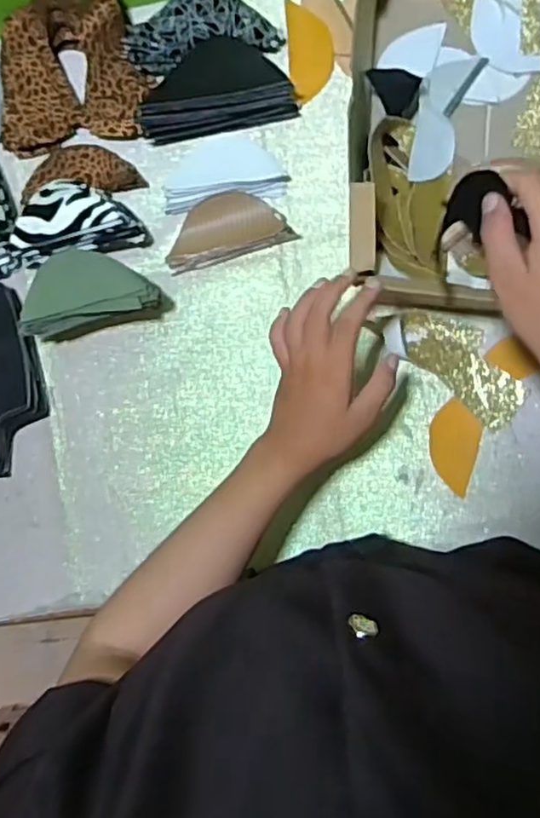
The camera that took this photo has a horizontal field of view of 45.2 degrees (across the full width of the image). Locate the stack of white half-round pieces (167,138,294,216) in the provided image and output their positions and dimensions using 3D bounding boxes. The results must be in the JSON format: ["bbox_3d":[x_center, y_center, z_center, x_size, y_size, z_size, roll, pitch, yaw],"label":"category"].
[{"bbox_3d":[-0.047,-0.233,0.636,0.118,0.020,0.068,-10,85,6],"label":"stack of white half-round pieces"}]

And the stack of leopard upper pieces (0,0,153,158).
[{"bbox_3d":[-0.203,-0.338,0.641,0.155,0.038,0.139,-5,86,7],"label":"stack of leopard upper pieces"}]

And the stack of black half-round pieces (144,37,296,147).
[{"bbox_3d":[-0.053,-0.309,0.623,0.147,0.033,0.074,-8,86,7],"label":"stack of black half-round pieces"}]

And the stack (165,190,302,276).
[{"bbox_3d":[-0.044,-0.177,0.632,0.122,0.016,0.060,-15,85,6],"label":"stack"}]

